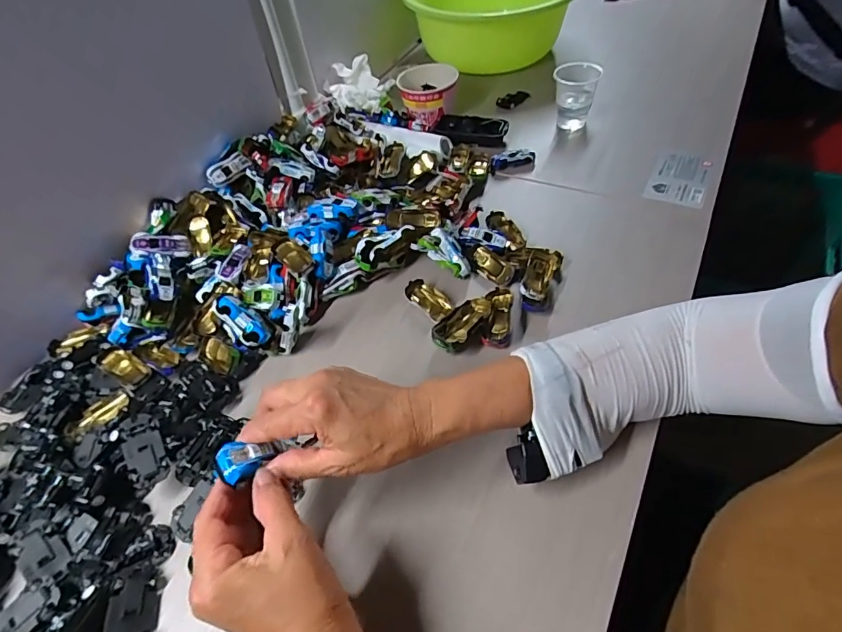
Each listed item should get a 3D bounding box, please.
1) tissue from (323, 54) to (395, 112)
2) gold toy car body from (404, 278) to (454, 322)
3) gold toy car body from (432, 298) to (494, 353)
[{"bbox_3d":[-0.102,-0.368,0.733,0.109,0.050,0.079,22,56,23],"label":"tissue"},{"bbox_3d":[0.009,-0.019,0.507,0.054,0.020,0.028,34,61,29],"label":"gold toy car body"},{"bbox_3d":[0.042,0.010,0.472,0.038,0.024,0.073,29,59,27],"label":"gold toy car body"}]

